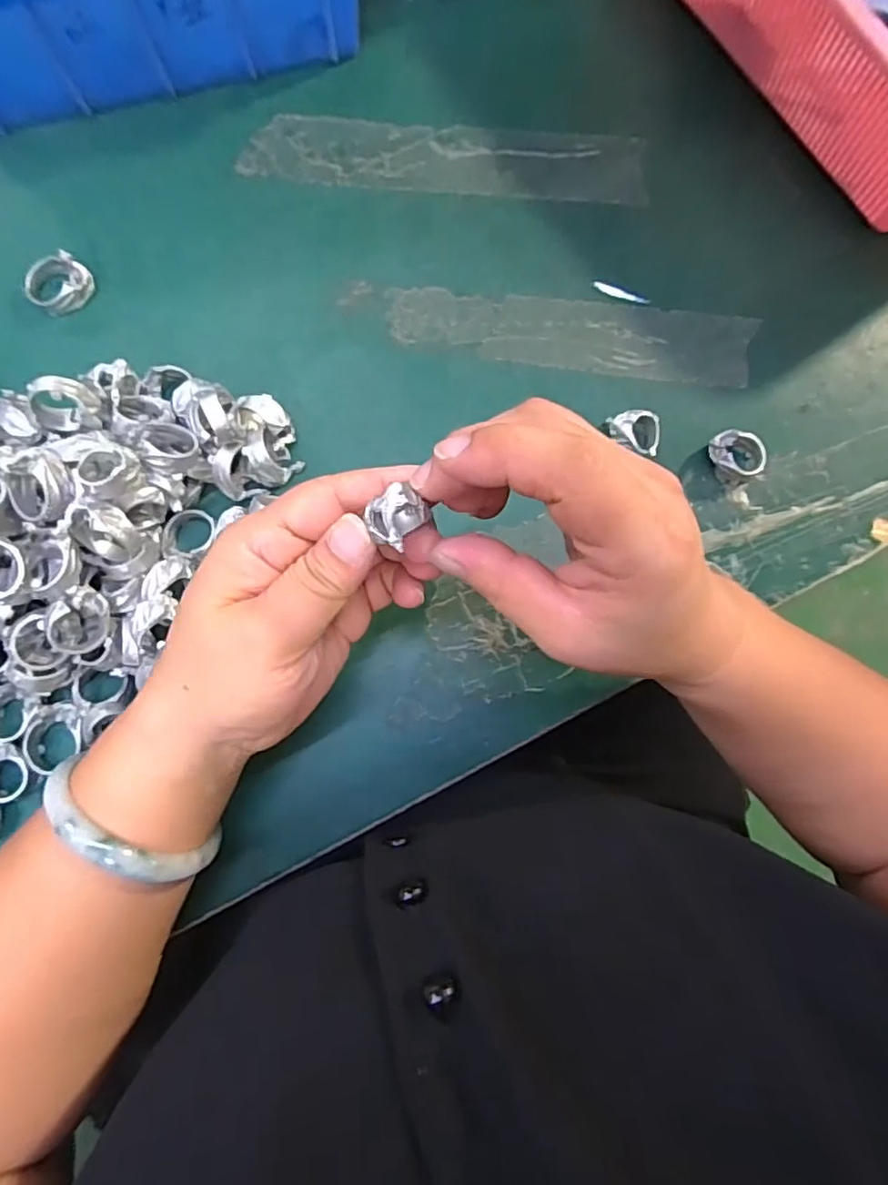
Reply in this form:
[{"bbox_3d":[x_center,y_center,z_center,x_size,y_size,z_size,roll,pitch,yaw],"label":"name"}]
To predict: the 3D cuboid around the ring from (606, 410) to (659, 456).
[{"bbox_3d":[0.100,-0.083,0.316,0.028,0.014,0.022,-1,82,-3],"label":"ring"}]

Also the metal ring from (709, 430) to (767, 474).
[{"bbox_3d":[0.156,-0.074,0.320,0.027,0.014,0.025,0,82,-3],"label":"metal ring"}]

